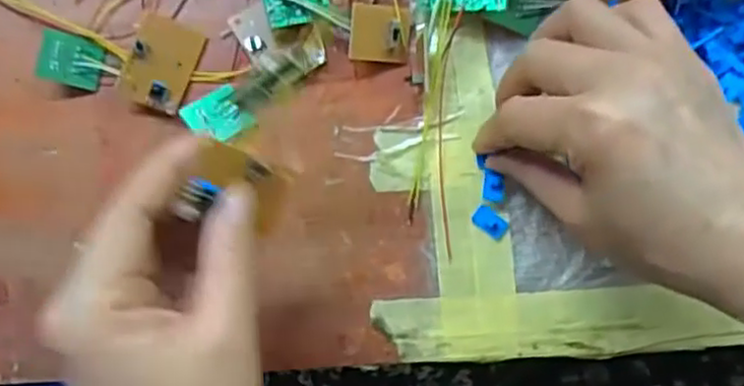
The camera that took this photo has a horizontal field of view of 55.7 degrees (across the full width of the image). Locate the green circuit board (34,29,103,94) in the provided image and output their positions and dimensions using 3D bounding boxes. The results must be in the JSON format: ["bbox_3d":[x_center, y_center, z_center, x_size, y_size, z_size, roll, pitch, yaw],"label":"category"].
[{"bbox_3d":[-0.151,-0.067,0.354,0.030,0.004,0.025,13,84,-13],"label":"green circuit board"}]

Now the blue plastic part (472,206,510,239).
[{"bbox_3d":[0.054,0.013,0.322,0.016,0.004,0.011,35,88,9],"label":"blue plastic part"}]

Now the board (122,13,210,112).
[{"bbox_3d":[-0.103,-0.064,0.345,0.032,0.012,0.044,20,79,-10],"label":"board"}]

